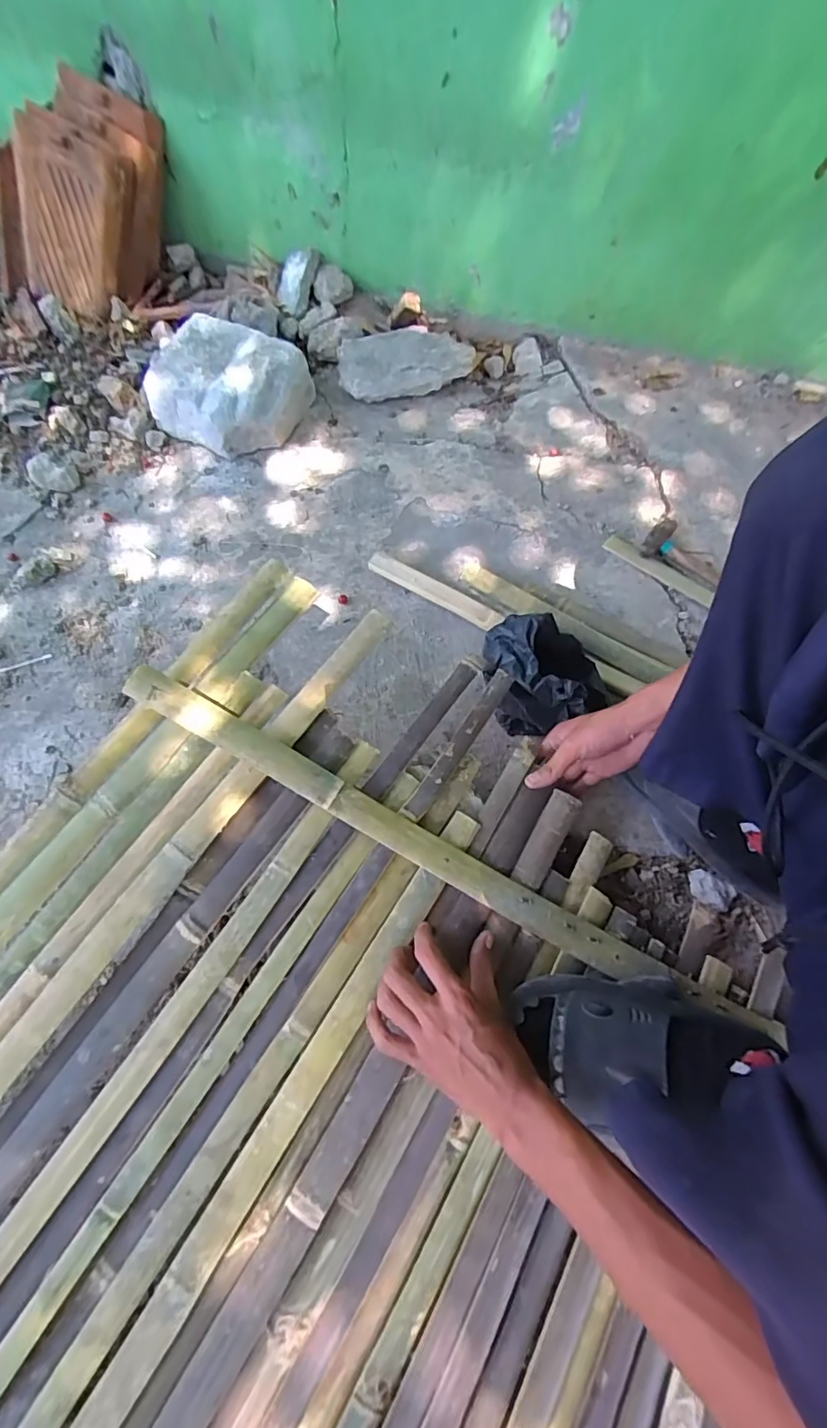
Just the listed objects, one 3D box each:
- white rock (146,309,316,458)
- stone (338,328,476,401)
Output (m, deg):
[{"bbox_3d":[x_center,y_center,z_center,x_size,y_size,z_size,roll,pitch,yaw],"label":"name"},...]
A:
[{"bbox_3d":[-0.322,-0.563,0.920,0.236,0.105,0.187,25,69,14],"label":"white rock"},{"bbox_3d":[-0.019,-0.637,0.968,0.236,0.059,0.130,-15,65,-4],"label":"stone"}]

